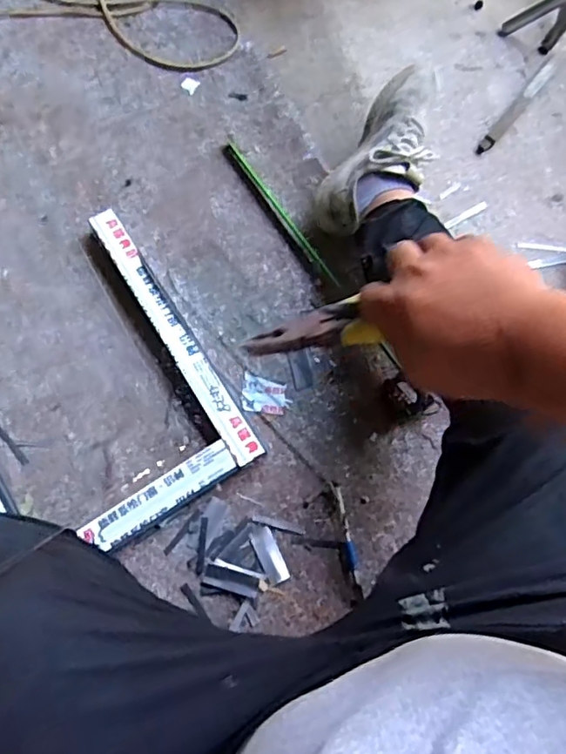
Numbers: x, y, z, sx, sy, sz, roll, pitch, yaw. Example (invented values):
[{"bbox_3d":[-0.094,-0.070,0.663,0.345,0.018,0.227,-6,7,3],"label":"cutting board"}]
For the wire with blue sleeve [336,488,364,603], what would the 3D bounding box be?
[{"bbox_3d":[0.094,0.237,0.846,0.016,0.016,0.154,-6,71,-4],"label":"wire with blue sleeve"}]

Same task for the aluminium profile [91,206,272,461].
[{"bbox_3d":[-0.173,-0.071,0.925,0.045,0.035,0.476,-31,75,-11],"label":"aluminium profile"}]

